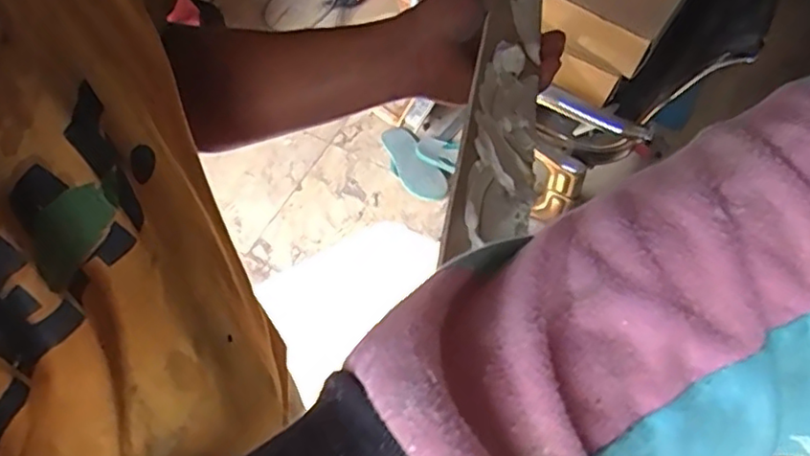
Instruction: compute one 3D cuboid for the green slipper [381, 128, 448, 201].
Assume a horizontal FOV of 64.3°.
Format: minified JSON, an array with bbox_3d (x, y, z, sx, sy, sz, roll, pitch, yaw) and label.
[{"bbox_3d":[0.017,-0.169,1.713,0.100,0.032,0.264,-28,63,-15],"label":"green slipper"}]

